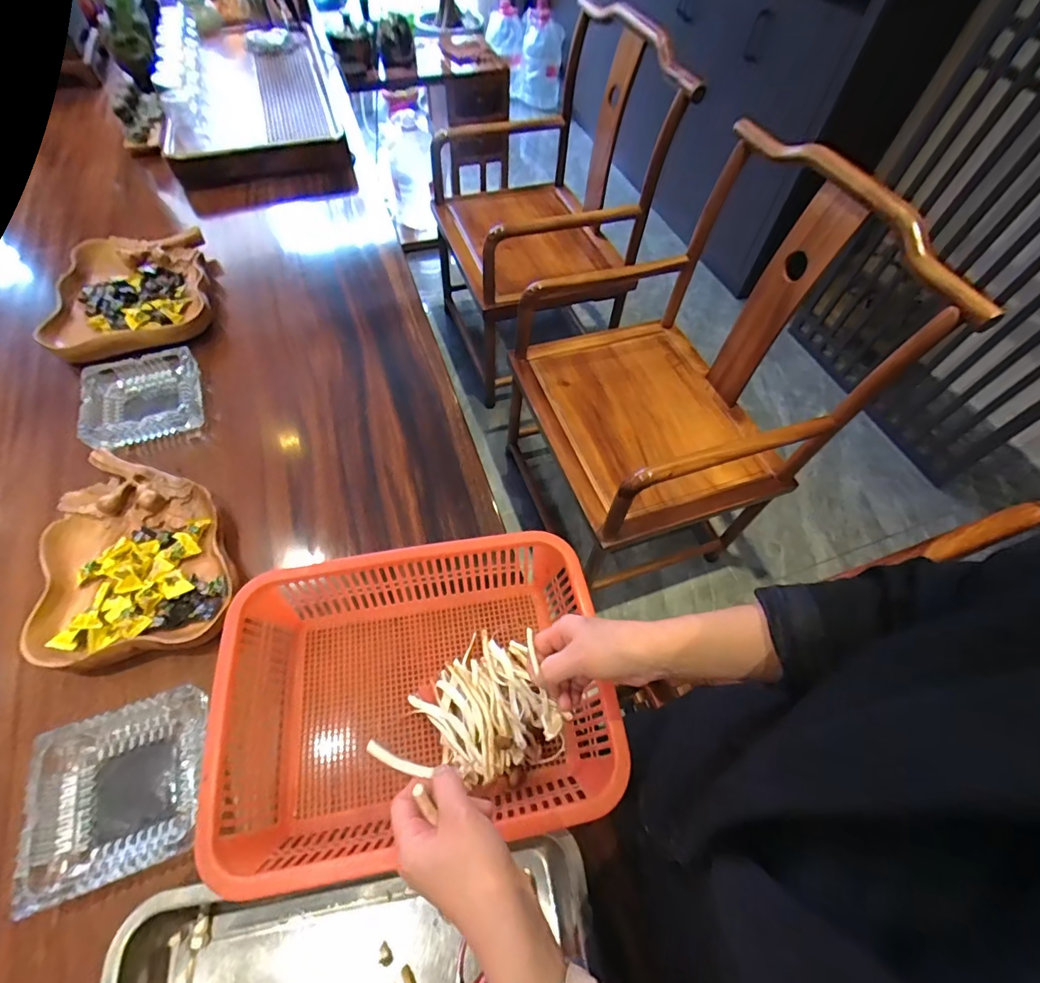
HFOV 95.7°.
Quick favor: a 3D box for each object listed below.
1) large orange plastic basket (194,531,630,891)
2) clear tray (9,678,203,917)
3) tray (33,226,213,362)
[{"bbox_3d":[-0.102,0.210,0.498,0.367,0.116,0.273,-9,60,-7],"label":"large orange plastic basket"},{"bbox_3d":[-0.387,0.292,0.460,0.146,0.042,0.146,-17,61,-12],"label":"clear tray"},{"bbox_3d":[-0.683,-0.351,0.827,0.244,0.066,0.329,-19,61,-13],"label":"tray"}]

